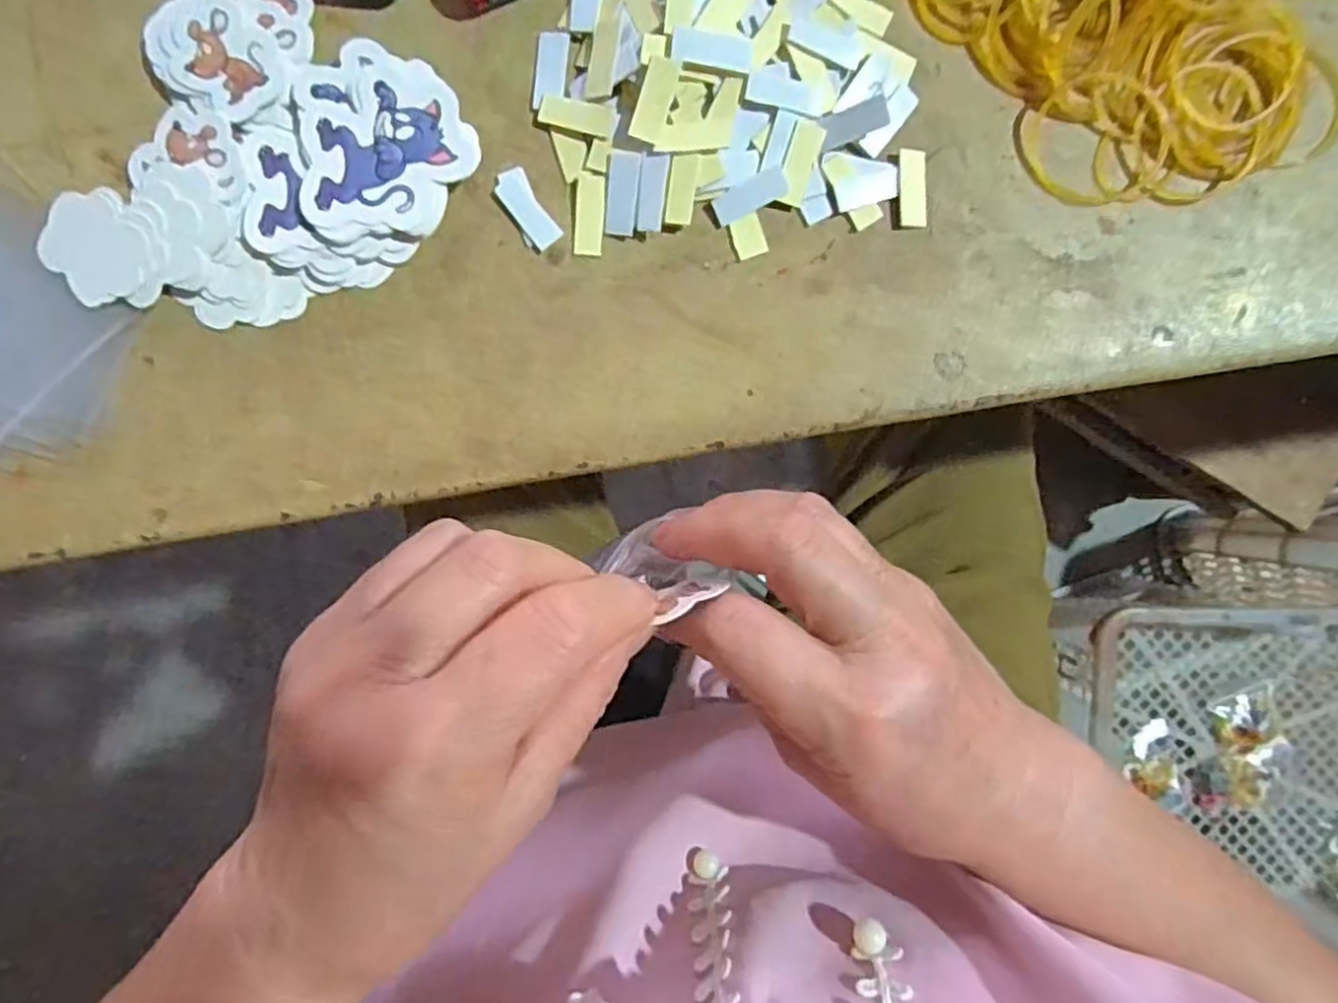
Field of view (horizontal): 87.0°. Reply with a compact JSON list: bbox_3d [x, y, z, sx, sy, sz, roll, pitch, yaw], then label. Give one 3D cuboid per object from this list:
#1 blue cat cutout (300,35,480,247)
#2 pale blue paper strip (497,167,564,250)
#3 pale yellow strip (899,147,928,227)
[{"bbox_3d":[-0.099,-0.127,0.249,0.059,0.006,0.065,-6,90,-4],"label":"blue cat cutout"},{"bbox_3d":[-0.053,-0.108,0.260,0.013,0.004,0.030,-33,95,0],"label":"pale blue paper strip"},{"bbox_3d":[0.092,-0.118,0.264,0.011,0.004,0.028,-3,94,-3],"label":"pale yellow strip"}]

